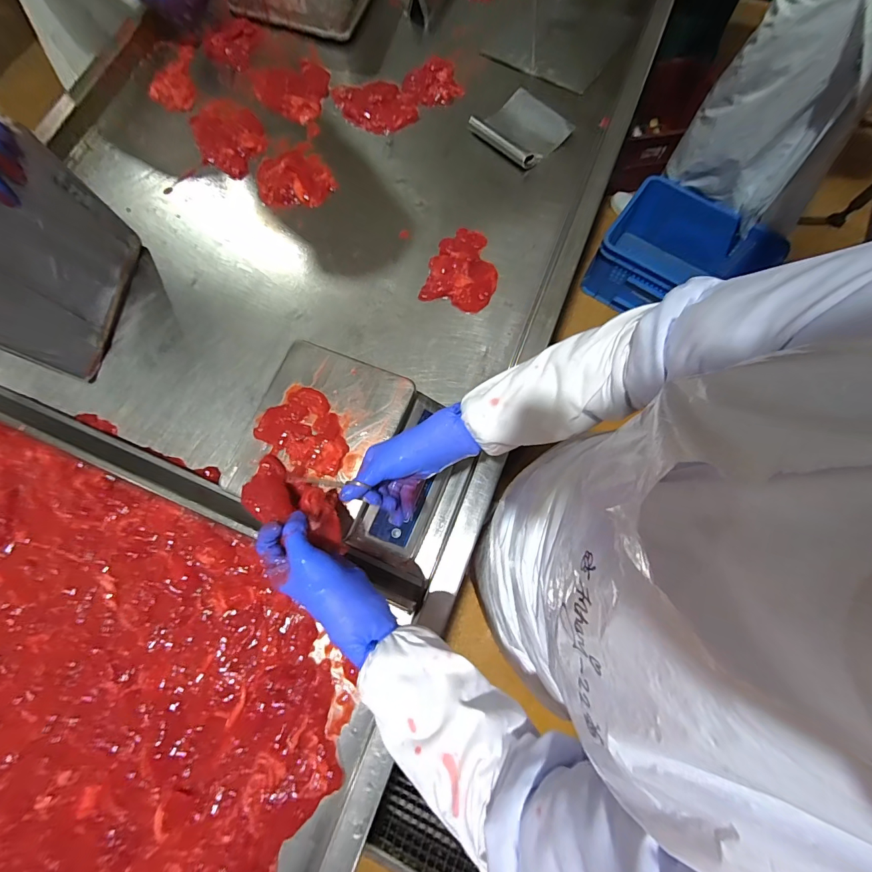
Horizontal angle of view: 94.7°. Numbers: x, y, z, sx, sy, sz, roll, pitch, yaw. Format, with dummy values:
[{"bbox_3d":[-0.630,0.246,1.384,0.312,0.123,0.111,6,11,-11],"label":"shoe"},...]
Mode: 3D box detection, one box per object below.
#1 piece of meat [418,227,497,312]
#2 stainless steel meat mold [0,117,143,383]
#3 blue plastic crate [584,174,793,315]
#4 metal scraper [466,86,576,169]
[{"bbox_3d":[0.050,-0.296,0.703,0.118,0.021,0.154,17,75,6],"label":"piece of meat"},{"bbox_3d":[-0.608,-0.262,0.612,0.079,0.233,0.288,9,74,4],"label":"stainless steel meat mold"},{"bbox_3d":[0.859,-0.616,1.448,0.512,0.218,0.393,35,78,11],"label":"blue plastic crate"},{"bbox_3d":[0.171,-0.609,0.789,0.152,0.022,0.152,43,79,12],"label":"metal scraper"}]

